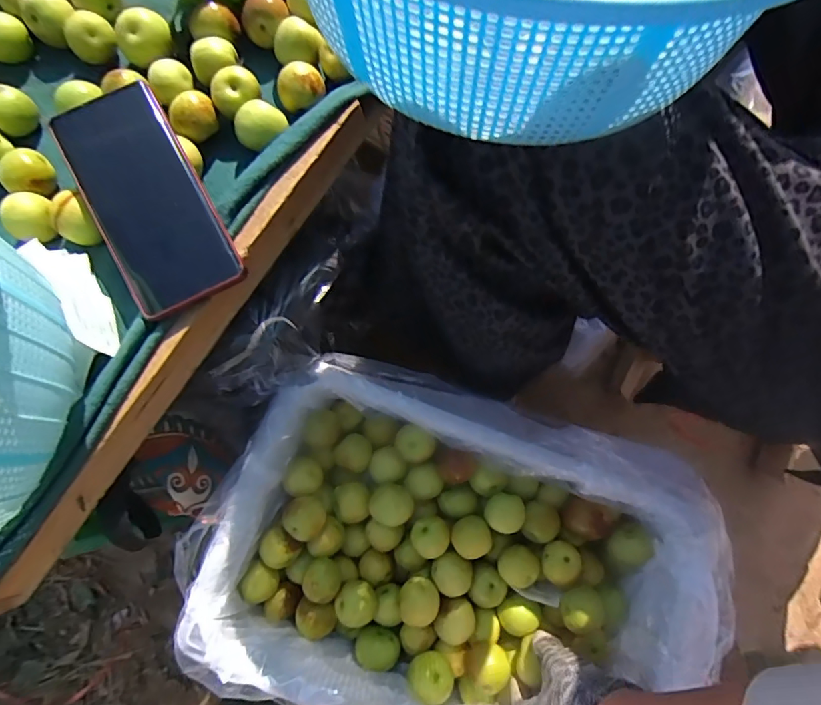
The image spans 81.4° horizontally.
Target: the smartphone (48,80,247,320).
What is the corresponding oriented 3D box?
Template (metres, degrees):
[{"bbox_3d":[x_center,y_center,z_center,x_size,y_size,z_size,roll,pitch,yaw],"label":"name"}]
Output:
[{"bbox_3d":[-0.185,-0.109,0.335,0.075,0.007,0.161,-29,86,-8],"label":"smartphone"}]

